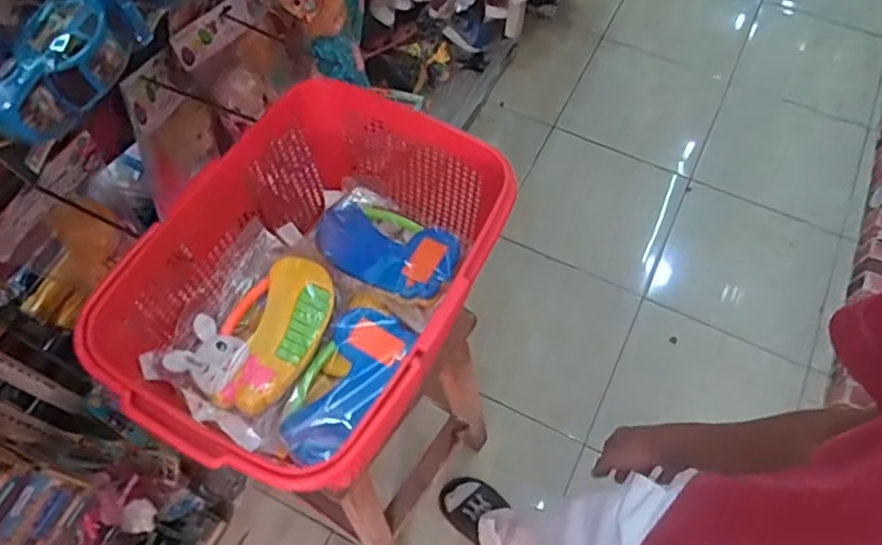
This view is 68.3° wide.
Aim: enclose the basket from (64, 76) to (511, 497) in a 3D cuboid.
[{"bbox_3d":[-0.133,0.013,0.681,0.315,0.165,0.391,25,64,12],"label":"basket"}]

